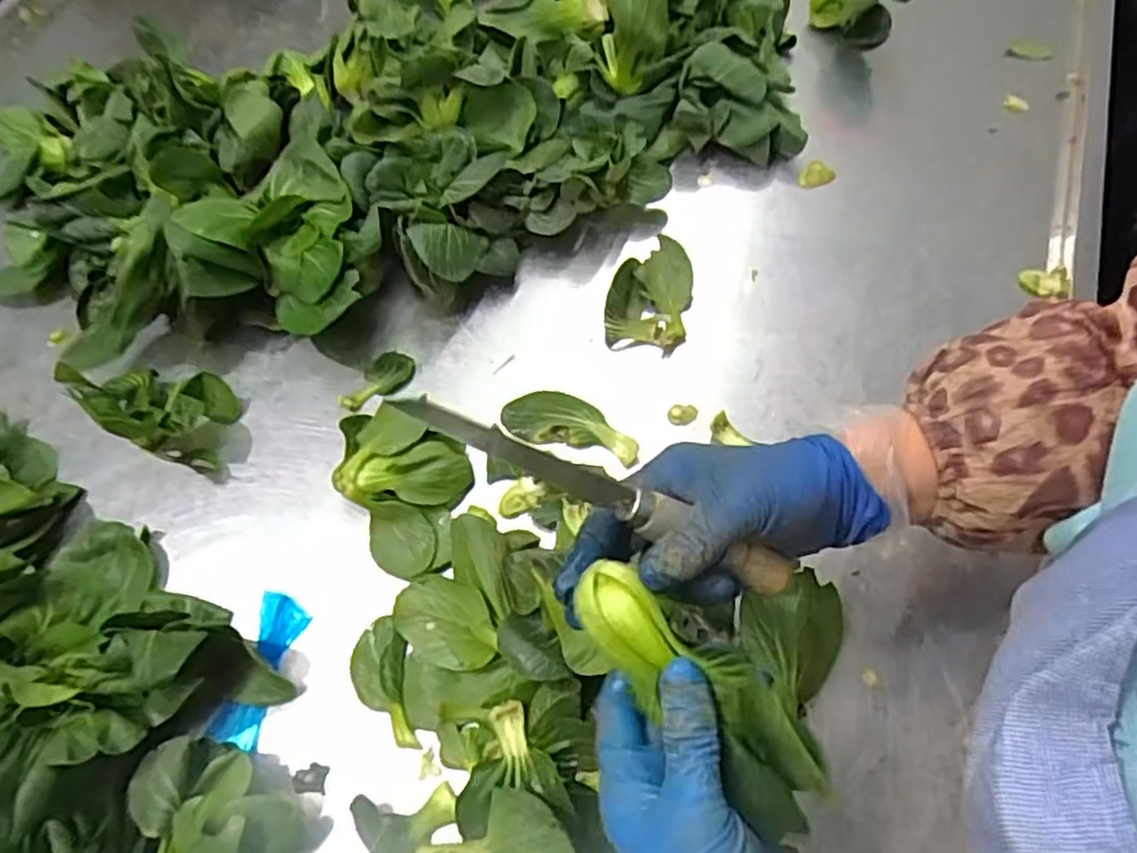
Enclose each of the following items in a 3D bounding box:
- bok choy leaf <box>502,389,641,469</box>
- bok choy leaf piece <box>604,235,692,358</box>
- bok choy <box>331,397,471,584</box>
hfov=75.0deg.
[{"bbox_3d":[0.002,-0.005,0.539,0.102,0.010,0.041,15,64,10],"label":"bok choy leaf"},{"bbox_3d":[0.065,-0.108,0.575,0.060,0.032,0.094,9,63,7],"label":"bok choy leaf piece"},{"bbox_3d":[-0.114,0.042,0.509,0.084,0.034,0.113,-3,63,1],"label":"bok choy"}]

